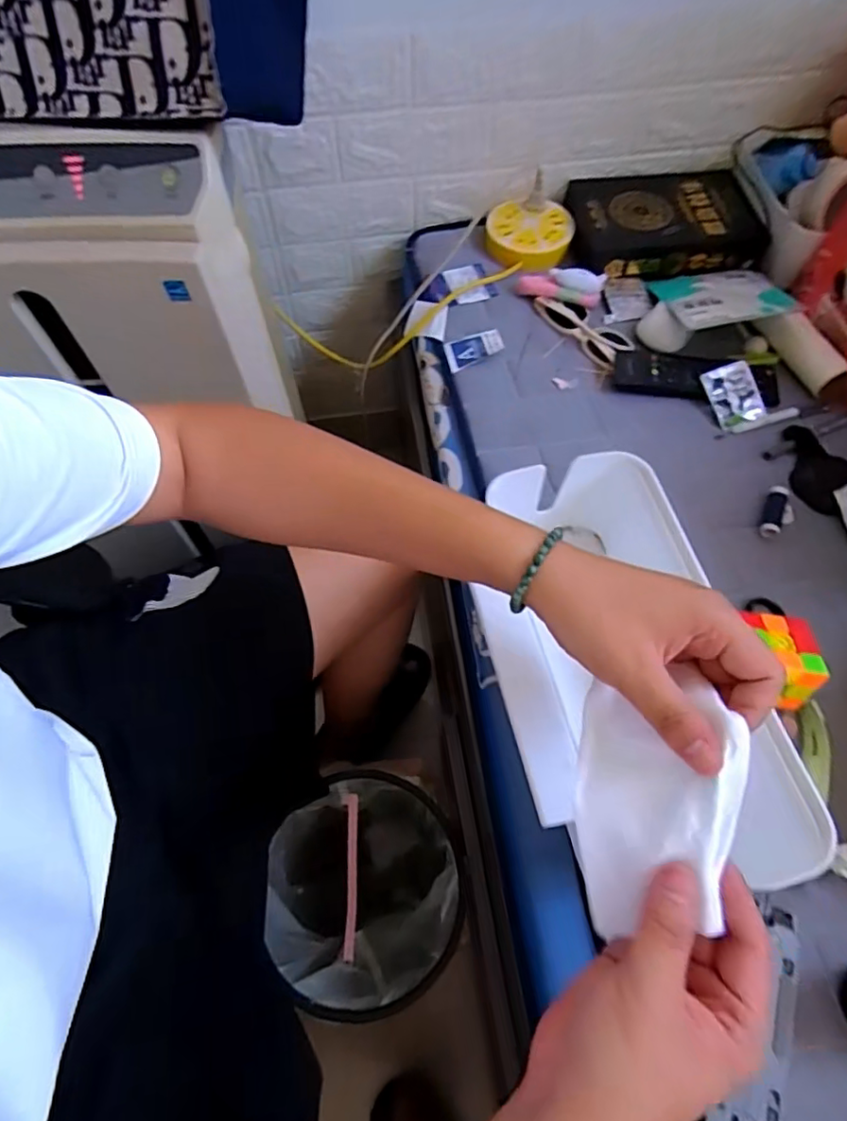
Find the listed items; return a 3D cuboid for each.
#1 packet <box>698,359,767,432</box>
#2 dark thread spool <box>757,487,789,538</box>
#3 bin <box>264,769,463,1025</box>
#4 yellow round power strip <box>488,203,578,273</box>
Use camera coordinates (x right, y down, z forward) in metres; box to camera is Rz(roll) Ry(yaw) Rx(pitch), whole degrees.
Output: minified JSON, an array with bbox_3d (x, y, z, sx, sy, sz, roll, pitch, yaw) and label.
[{"bbox_3d":[0.354,-0.188,0.649,0.056,0.010,0.071,-17,87,1],"label":"packet"},{"bbox_3d":[0.358,-0.051,0.581,0.018,0.014,0.058,23,65,12],"label":"dark thread spool"},{"bbox_3d":[-0.063,0.401,0.717,0.209,0.271,0.224,-12,63,-5],"label":"bin"},{"bbox_3d":[0.145,-0.440,0.779,0.115,0.030,0.115,5,63,3],"label":"yellow round power strip"}]

